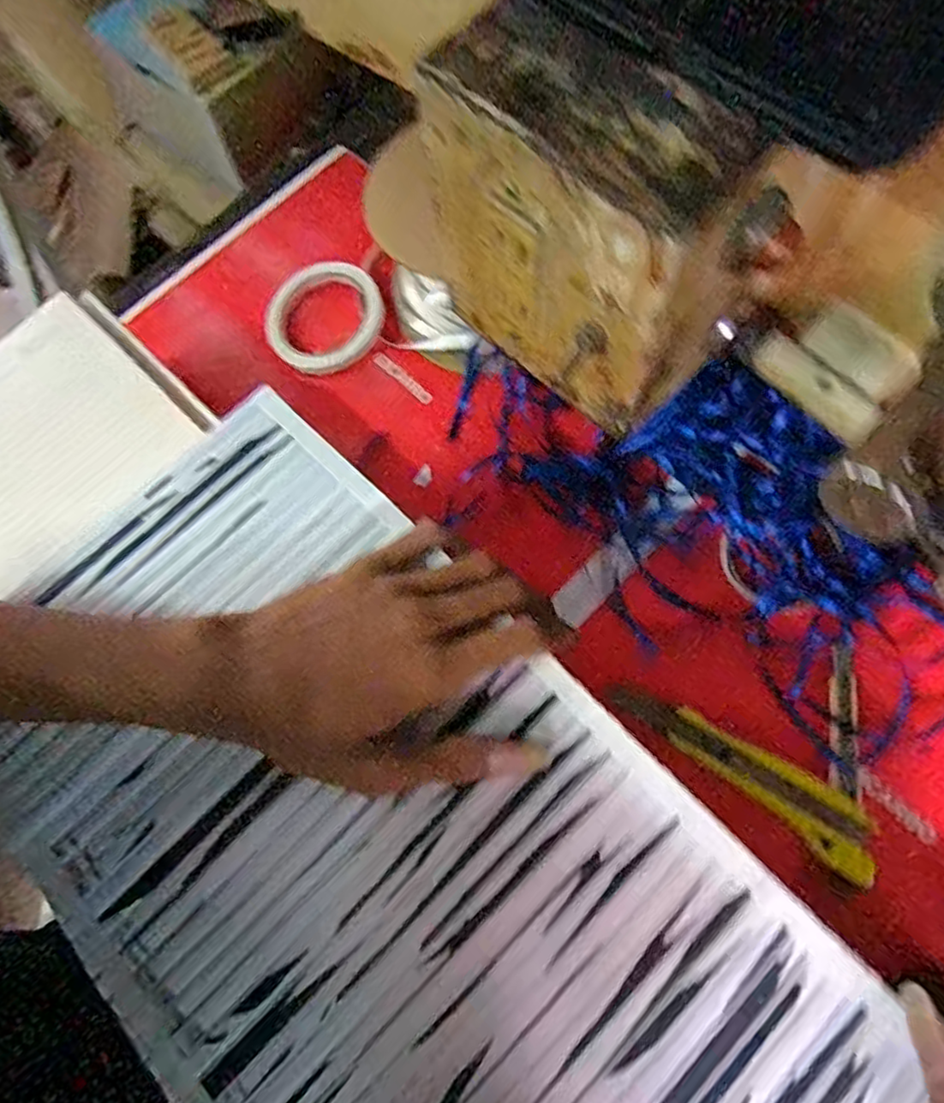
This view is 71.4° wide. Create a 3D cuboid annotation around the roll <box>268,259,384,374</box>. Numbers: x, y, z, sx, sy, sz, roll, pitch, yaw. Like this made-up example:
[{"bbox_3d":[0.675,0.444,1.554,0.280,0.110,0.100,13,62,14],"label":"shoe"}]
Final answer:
[{"bbox_3d":[-0.126,-0.202,0.556,0.097,0.020,0.100,-3,74,12],"label":"roll"}]

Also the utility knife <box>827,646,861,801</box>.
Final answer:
[{"bbox_3d":[0.241,0.108,0.424,0.018,0.004,0.097,9,72,5],"label":"utility knife"}]

